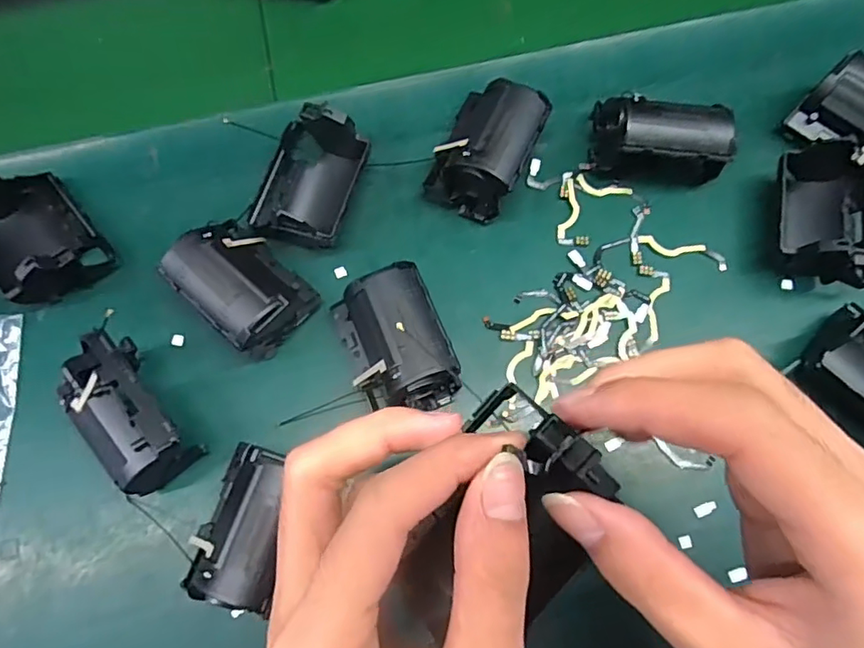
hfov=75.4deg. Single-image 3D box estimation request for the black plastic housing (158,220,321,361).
[{"bbox_3d":[-0.099,-0.020,0.294,0.068,0.041,0.050,42,77,13],"label":"black plastic housing"}]

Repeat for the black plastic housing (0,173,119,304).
[{"bbox_3d":[-0.217,-0.050,0.304,0.052,0.038,0.073,-41,76,-12],"label":"black plastic housing"}]

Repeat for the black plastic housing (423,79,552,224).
[{"bbox_3d":[0.031,-0.099,0.318,0.050,0.042,0.068,21,73,7],"label":"black plastic housing"}]

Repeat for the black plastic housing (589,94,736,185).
[{"bbox_3d":[0.129,-0.103,0.317,0.072,0.042,0.049,11,72,4],"label":"black plastic housing"}]

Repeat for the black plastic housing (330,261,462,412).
[{"bbox_3d":[-0.018,0.011,0.285,0.048,0.041,0.072,-22,73,-6],"label":"black plastic housing"}]

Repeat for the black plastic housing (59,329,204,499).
[{"bbox_3d":[-0.146,0.044,0.272,0.043,0.047,0.075,-36,75,-12],"label":"black plastic housing"}]

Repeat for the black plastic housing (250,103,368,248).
[{"bbox_3d":[-0.069,-0.082,0.313,0.054,0.044,0.072,19,73,6],"label":"black plastic housing"}]

